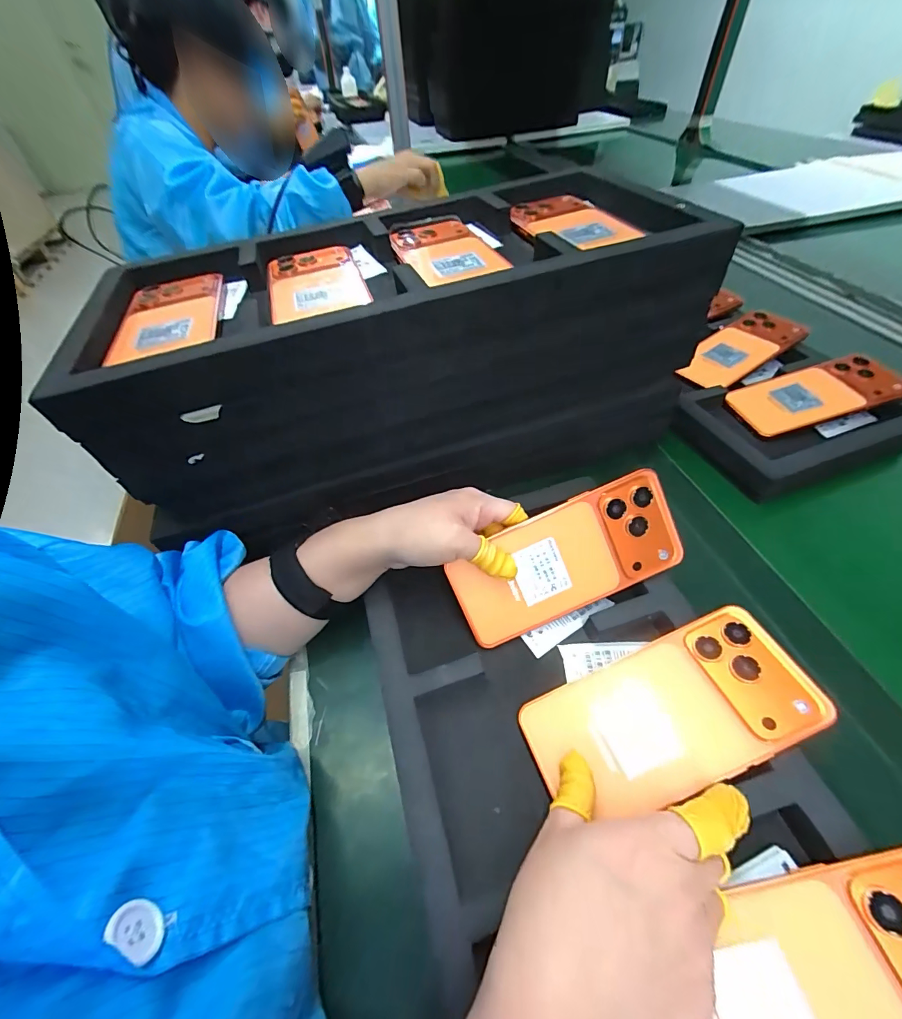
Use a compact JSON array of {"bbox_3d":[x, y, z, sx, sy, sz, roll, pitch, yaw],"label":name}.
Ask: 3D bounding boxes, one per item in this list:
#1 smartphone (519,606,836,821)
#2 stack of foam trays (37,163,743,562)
[{"bbox_3d":[0.127,0.121,0.247,0.161,0.008,0.077,-22,54,3],"label":"smartphone"},{"bbox_3d":[-0.029,-0.146,0.384,0.481,0.182,0.219,-16,54,-8],"label":"stack of foam trays"}]

